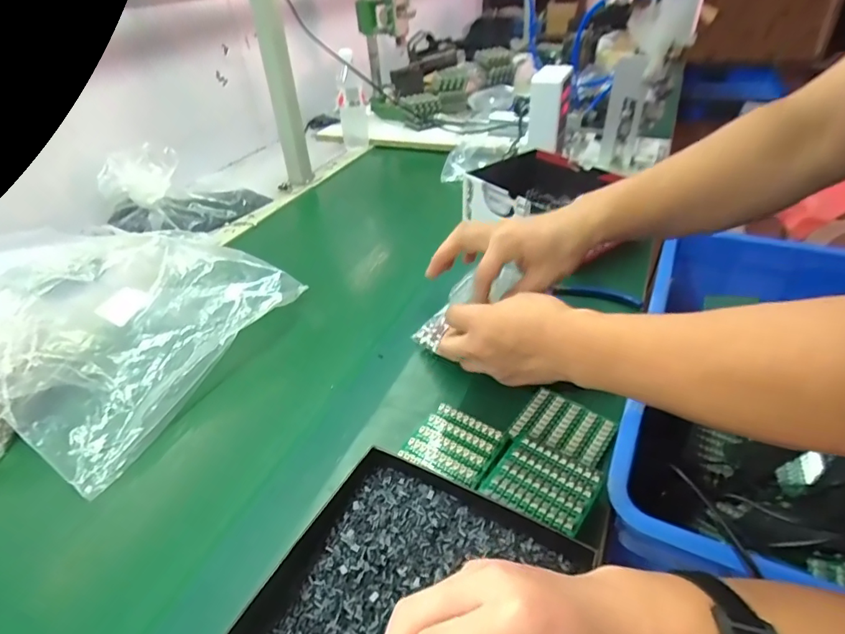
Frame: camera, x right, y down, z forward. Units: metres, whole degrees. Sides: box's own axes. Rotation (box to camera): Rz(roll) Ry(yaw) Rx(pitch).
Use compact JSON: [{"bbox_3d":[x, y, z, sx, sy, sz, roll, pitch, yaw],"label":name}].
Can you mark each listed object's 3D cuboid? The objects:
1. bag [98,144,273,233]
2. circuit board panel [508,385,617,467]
[{"bbox_3d":[-0.465,-0.240,0.927,0.280,0.123,0.136,-6,37,-2],"label":"bag"},{"bbox_3d":[0.144,0.109,0.493,0.088,0.006,0.067,18,43,27],"label":"circuit board panel"}]

